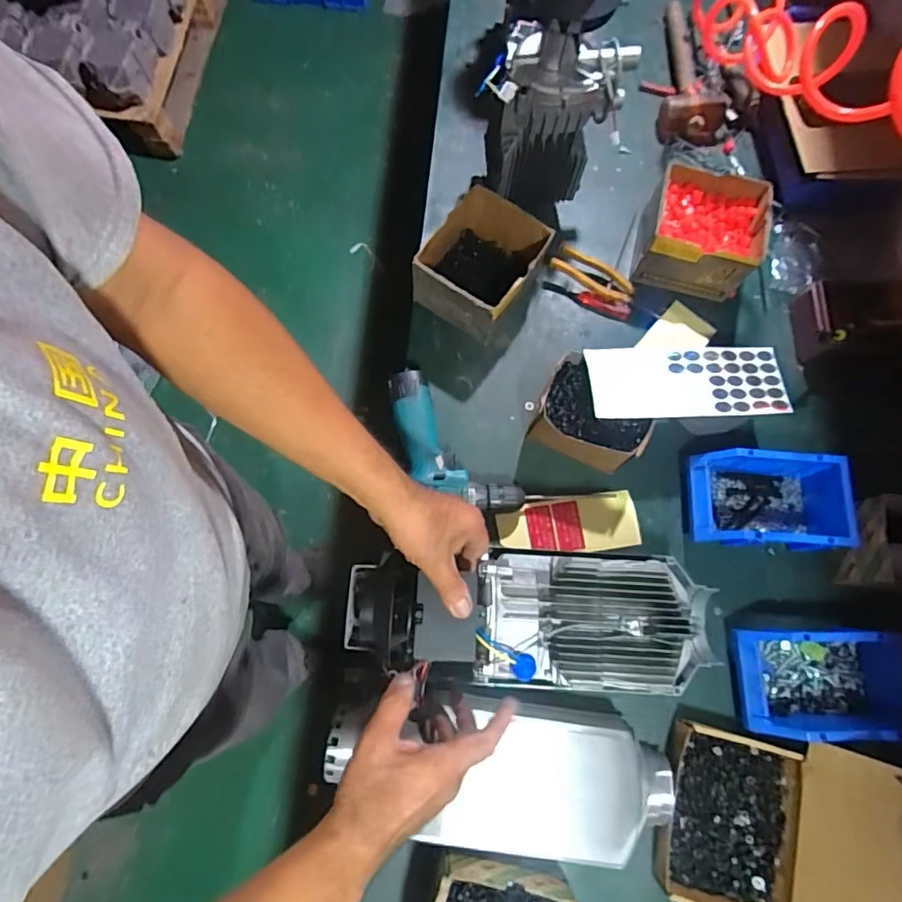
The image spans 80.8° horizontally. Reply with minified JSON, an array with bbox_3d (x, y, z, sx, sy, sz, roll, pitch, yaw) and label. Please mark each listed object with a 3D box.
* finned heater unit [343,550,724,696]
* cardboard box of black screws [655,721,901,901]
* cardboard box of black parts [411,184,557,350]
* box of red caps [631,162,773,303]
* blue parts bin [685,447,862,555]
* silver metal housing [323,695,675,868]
[{"bbox_3d":[0.083,0.170,0.538,0.381,0.088,0.127,2,75,0],"label":"finned heater unit"},{"bbox_3d":[0.350,0.405,0.552,0.203,0.150,0.202,17,75,1],"label":"cardboard box of black screws"},{"bbox_3d":[0.043,-0.256,0.747,0.144,0.111,0.156,29,75,4],"label":"cardboard box of black parts"},{"bbox_3d":[0.362,-0.315,0.773,0.152,0.094,0.146,16,75,1],"label":"box of red caps"},{"bbox_3d":[0.410,0.066,0.687,0.195,0.074,0.117,5,75,-2],"label":"blue parts bin"},{"bbox_3d":[0.068,0.362,0.602,0.372,0.079,0.143,9,75,-1],"label":"silver metal housing"}]

